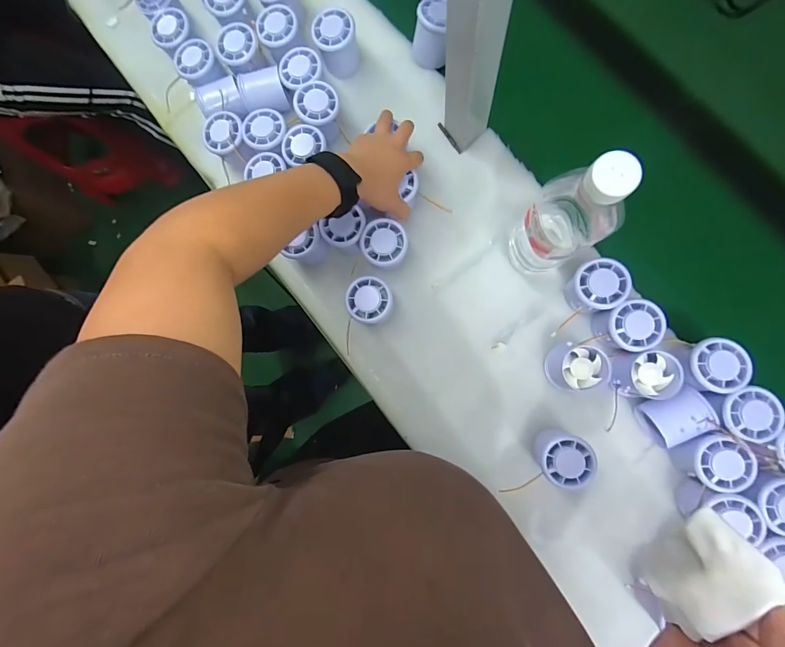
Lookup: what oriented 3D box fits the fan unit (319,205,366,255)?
[{"bbox_3d":[-0.057,-0.113,0.476,0.051,0.049,0.046,11,87,7],"label":"fan unit"}]

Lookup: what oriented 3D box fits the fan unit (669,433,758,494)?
[{"bbox_3d":[0.344,0.147,0.405,0.051,0.058,0.052,-1,86,7],"label":"fan unit"}]

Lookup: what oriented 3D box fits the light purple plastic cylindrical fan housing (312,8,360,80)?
[{"bbox_3d":[-0.073,-0.376,0.504,0.053,0.061,0.051,-1,86,7],"label":"light purple plastic cylindrical fan housing"}]

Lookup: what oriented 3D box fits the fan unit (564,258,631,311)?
[{"bbox_3d":[0.232,-0.041,0.433,0.056,0.057,0.054,-1,86,7],"label":"fan unit"}]

